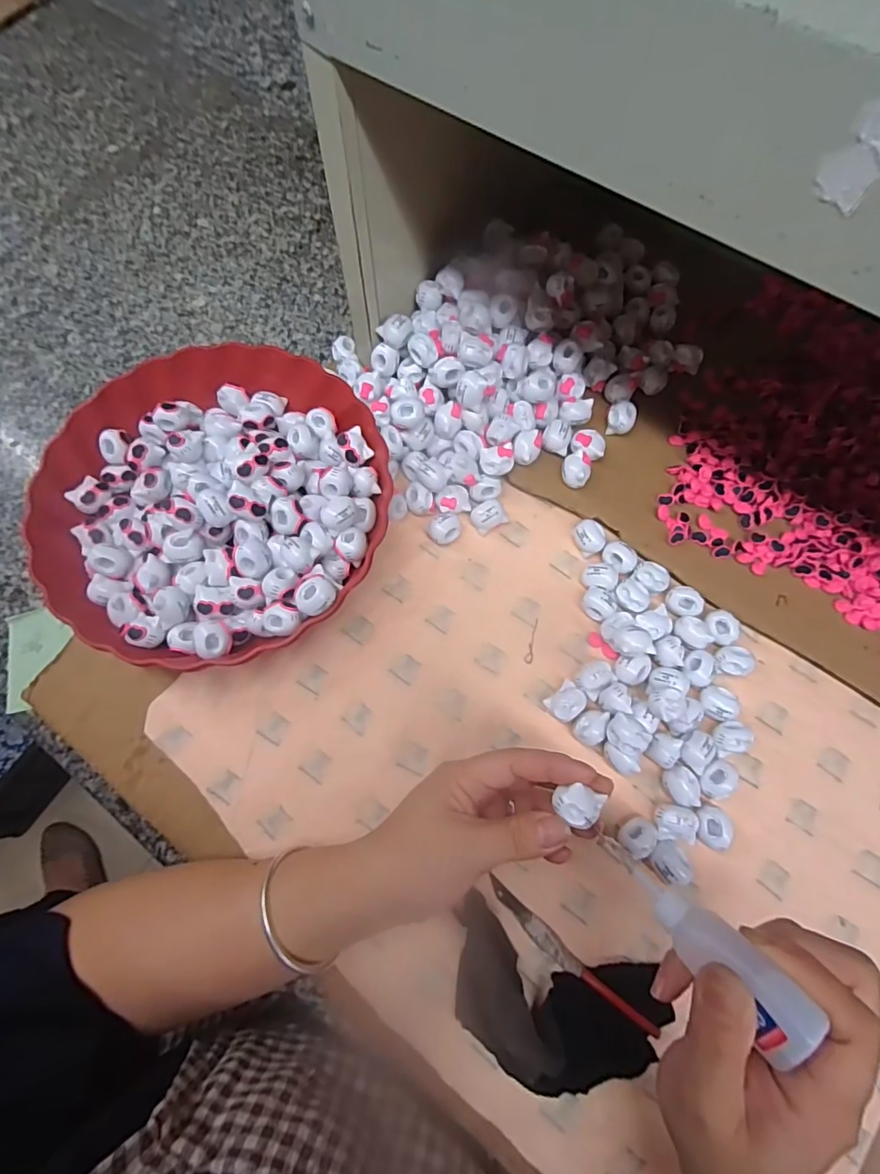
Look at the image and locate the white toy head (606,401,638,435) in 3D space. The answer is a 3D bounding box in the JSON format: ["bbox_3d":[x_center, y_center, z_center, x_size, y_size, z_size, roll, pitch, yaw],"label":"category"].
[{"bbox_3d":[0.143,-0.132,0.408,0.021,0.019,0.022,-1,71,2],"label":"white toy head"}]

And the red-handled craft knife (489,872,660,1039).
[{"bbox_3d":[0.075,0.220,0.306,0.116,0.010,0.012,38,76,14],"label":"red-handled craft knife"}]

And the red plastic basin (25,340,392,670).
[{"bbox_3d":[-0.157,-0.061,0.373,0.231,0.066,0.233,-1,71,2],"label":"red plastic basin"}]

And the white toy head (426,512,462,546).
[{"bbox_3d":[0.003,-0.042,0.388,0.021,0.021,0.024,38,76,14],"label":"white toy head"}]

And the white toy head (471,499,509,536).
[{"bbox_3d":[0.036,-0.053,0.391,0.023,0.019,0.019,-20,71,-5],"label":"white toy head"}]

